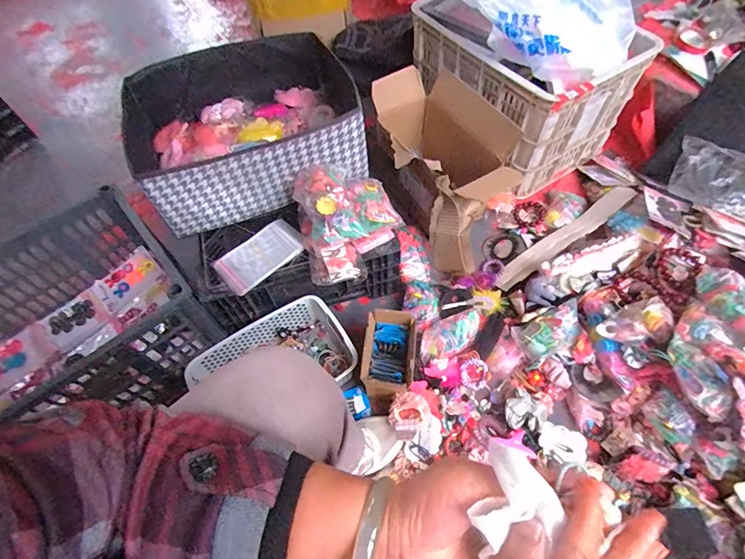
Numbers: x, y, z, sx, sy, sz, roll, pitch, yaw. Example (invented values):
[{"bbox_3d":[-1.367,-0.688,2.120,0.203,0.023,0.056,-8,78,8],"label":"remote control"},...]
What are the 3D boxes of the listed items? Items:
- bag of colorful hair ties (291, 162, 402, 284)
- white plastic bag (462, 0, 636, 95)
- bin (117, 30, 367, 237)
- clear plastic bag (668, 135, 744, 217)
[{"bbox_3d":[-0.045,-0.123,0.742,0.186,0.132,0.210,-15,60,-6],"label":"bag of colorful hair ties"},{"bbox_3d":[0.395,-0.589,0.851,0.331,0.183,0.357,25,64,17],"label":"white plastic bag"},{"bbox_3d":[-0.253,-0.304,0.812,0.461,0.182,0.347,-24,61,-11],"label":"bin"},{"bbox_3d":[0.796,-0.232,0.908,0.182,0.075,0.168,24,63,16],"label":"clear plastic bag"}]

